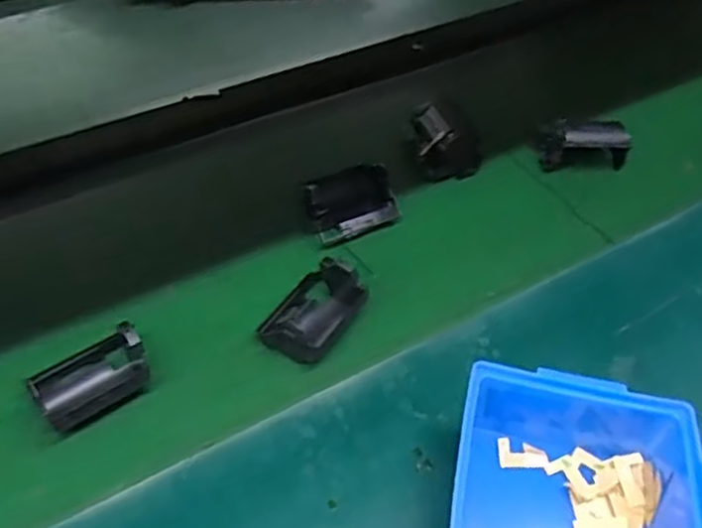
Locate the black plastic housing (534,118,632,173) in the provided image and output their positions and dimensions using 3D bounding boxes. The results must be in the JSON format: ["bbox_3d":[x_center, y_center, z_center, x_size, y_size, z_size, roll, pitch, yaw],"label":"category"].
[{"bbox_3d":[0.202,-0.105,0.613,0.076,0.059,0.036,20,49,15],"label":"black plastic housing"}]

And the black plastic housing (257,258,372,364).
[{"bbox_3d":[-0.027,0.029,0.485,0.051,0.032,0.068,31,53,23],"label":"black plastic housing"}]

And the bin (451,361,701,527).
[{"bbox_3d":[0.119,0.127,0.377,0.124,0.067,0.140,12,48,8],"label":"bin"}]

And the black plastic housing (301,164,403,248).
[{"bbox_3d":[0.002,-0.049,0.559,0.076,0.037,0.049,-20,51,-20],"label":"black plastic housing"}]

